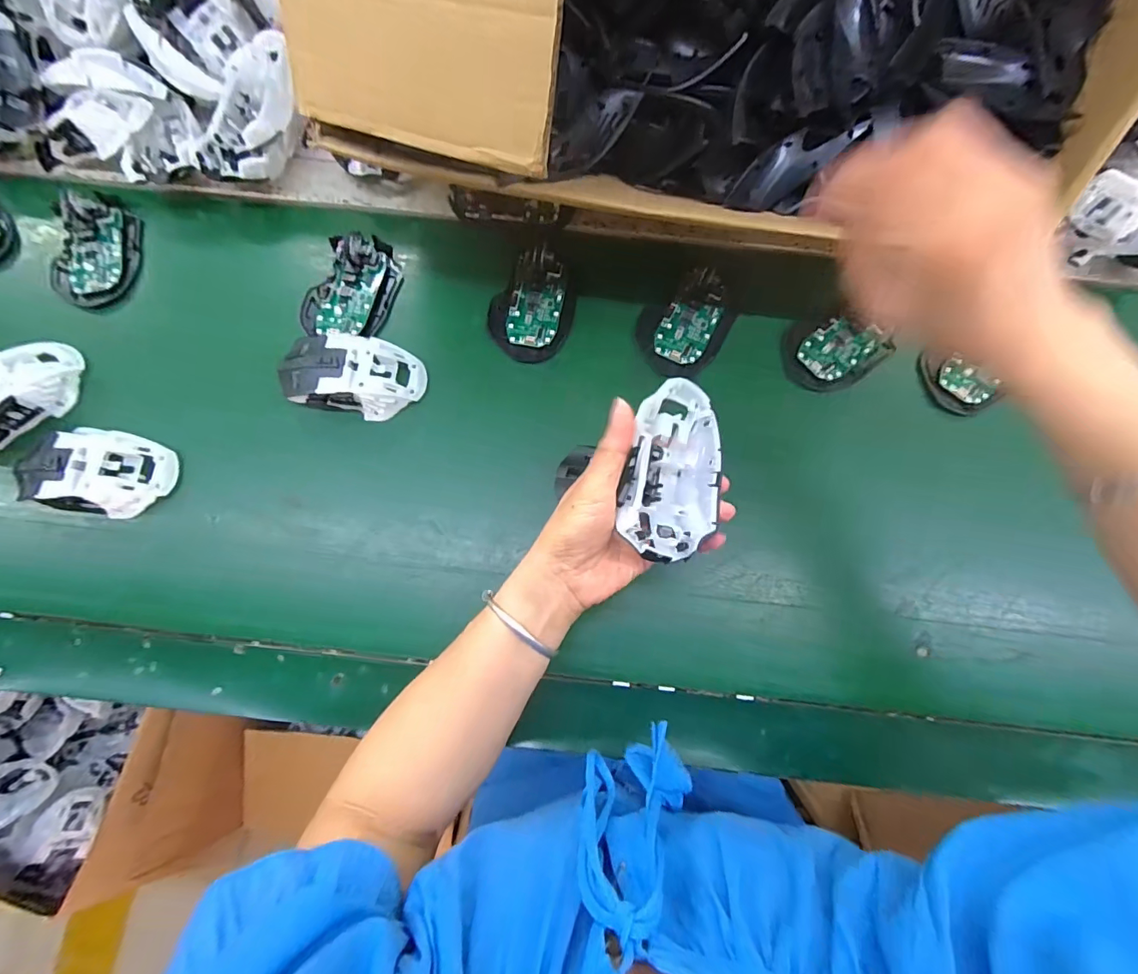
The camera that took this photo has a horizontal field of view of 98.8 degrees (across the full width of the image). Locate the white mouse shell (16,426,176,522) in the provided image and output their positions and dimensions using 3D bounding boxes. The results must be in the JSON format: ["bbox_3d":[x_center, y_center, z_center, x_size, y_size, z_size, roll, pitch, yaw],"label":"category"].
[{"bbox_3d":[-0.380,-0.013,0.390,0.103,0.042,0.066,10,77,1],"label":"white mouse shell"}]

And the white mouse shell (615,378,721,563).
[{"bbox_3d":[0.060,-0.012,0.321,0.071,0.035,0.113,14,76,-27],"label":"white mouse shell"}]

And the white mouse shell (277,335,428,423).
[{"bbox_3d":[-0.182,-0.095,0.411,0.109,0.041,0.063,9,77,1],"label":"white mouse shell"}]

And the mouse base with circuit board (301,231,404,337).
[{"bbox_3d":[-0.197,-0.182,0.442,0.073,0.025,0.104,14,78,2],"label":"mouse base with circuit board"}]

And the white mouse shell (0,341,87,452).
[{"bbox_3d":[-0.462,-0.073,0.402,0.048,0.043,0.113,33,79,6],"label":"white mouse shell"}]

